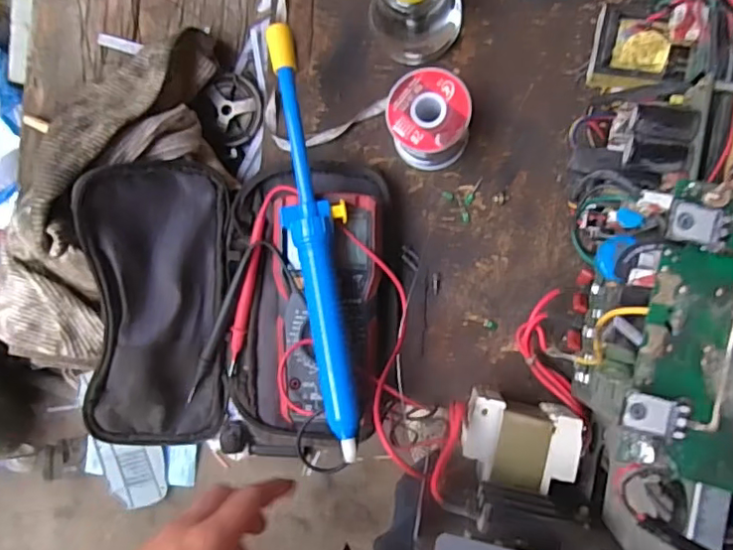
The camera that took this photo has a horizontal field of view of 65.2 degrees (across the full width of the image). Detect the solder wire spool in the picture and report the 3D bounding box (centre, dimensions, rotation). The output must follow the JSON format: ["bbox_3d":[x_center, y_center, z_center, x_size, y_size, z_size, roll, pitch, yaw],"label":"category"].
[{"bbox_3d":[0.051,-0.124,0.467,0.061,0.070,0.061,0,87,7],"label":"solder wire spool"}]

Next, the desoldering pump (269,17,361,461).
[{"bbox_3d":[-0.036,-0.028,0.439,0.041,0.029,0.322,-12,85,6],"label":"desoldering pump"}]

